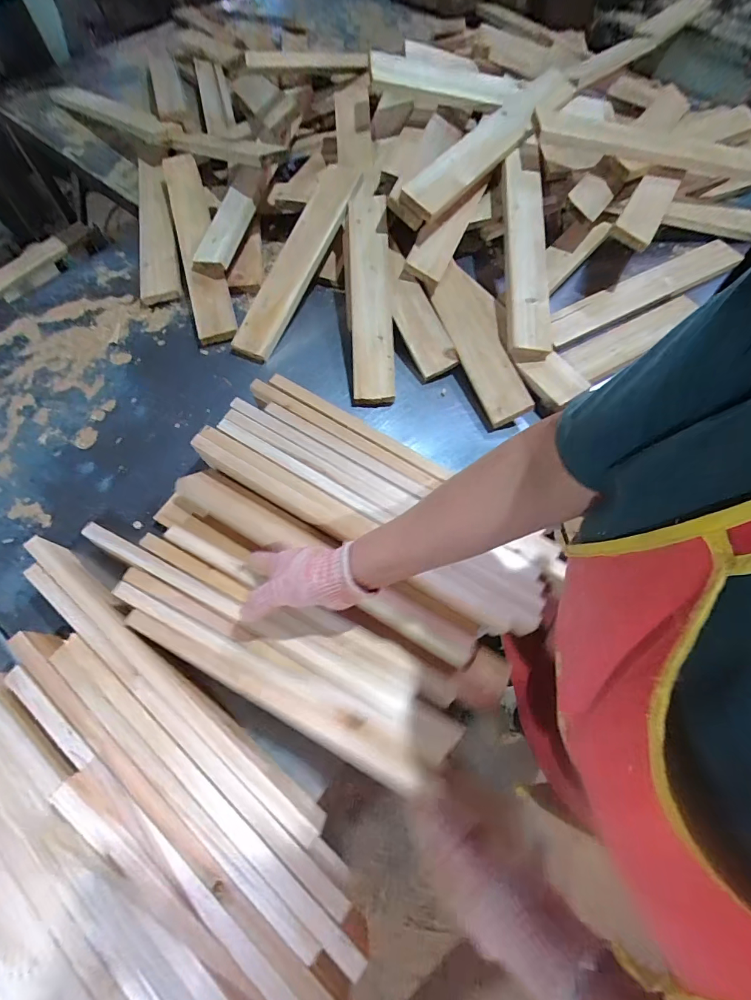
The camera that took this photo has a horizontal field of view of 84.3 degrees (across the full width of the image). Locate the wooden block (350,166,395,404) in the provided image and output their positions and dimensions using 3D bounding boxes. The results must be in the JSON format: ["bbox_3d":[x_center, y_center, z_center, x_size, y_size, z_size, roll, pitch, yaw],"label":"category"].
[{"bbox_3d":[-0.010,-0.393,0.745,0.076,0.045,0.476,-2,80,-1],"label":"wooden block"}]

